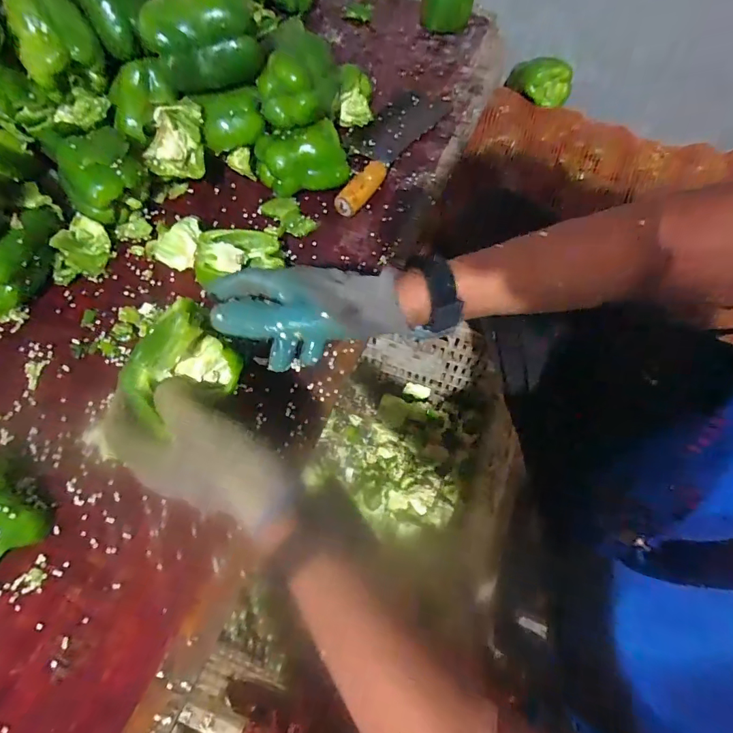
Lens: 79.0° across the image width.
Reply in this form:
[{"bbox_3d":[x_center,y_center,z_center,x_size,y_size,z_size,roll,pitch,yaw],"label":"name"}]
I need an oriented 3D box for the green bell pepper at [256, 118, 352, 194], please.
[{"bbox_3d":[-0.078,-0.249,0.541,0.109,0.066,0.051,-10,66,-5],"label":"green bell pepper"}]

